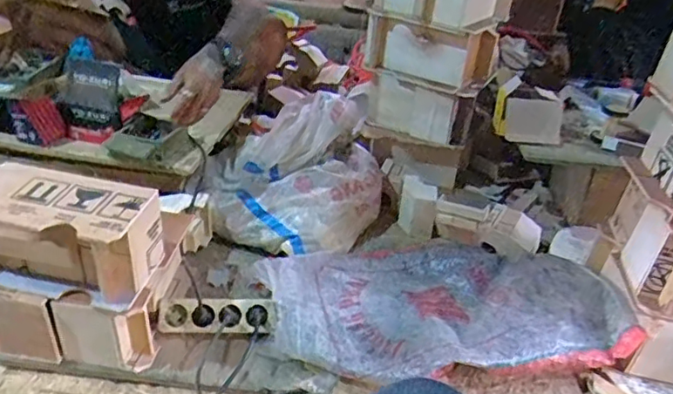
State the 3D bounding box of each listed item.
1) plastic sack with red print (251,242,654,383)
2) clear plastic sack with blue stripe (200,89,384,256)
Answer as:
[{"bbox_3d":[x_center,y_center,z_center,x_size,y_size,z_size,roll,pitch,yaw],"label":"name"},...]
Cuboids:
[{"bbox_3d":[0.165,0.164,0.995,0.561,0.084,0.386,-1,30,-11],"label":"plastic sack with red print"},{"bbox_3d":[-0.082,-0.071,1.251,0.362,0.183,0.433,6,29,1],"label":"clear plastic sack with blue stripe"}]

